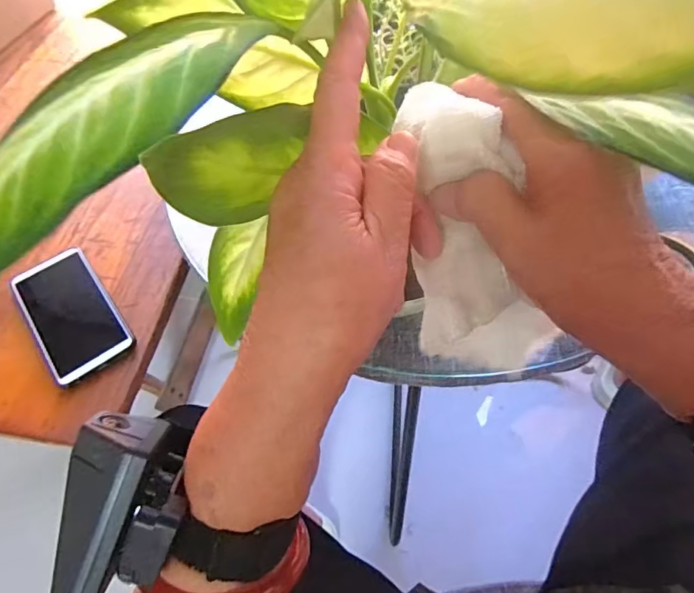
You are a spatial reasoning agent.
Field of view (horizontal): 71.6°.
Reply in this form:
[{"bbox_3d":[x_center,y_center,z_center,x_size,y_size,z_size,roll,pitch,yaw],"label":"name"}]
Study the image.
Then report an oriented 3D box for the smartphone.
[{"bbox_3d":[-0.281,0.015,0.489,0.076,0.010,0.152,-33,61,-19],"label":"smartphone"}]

